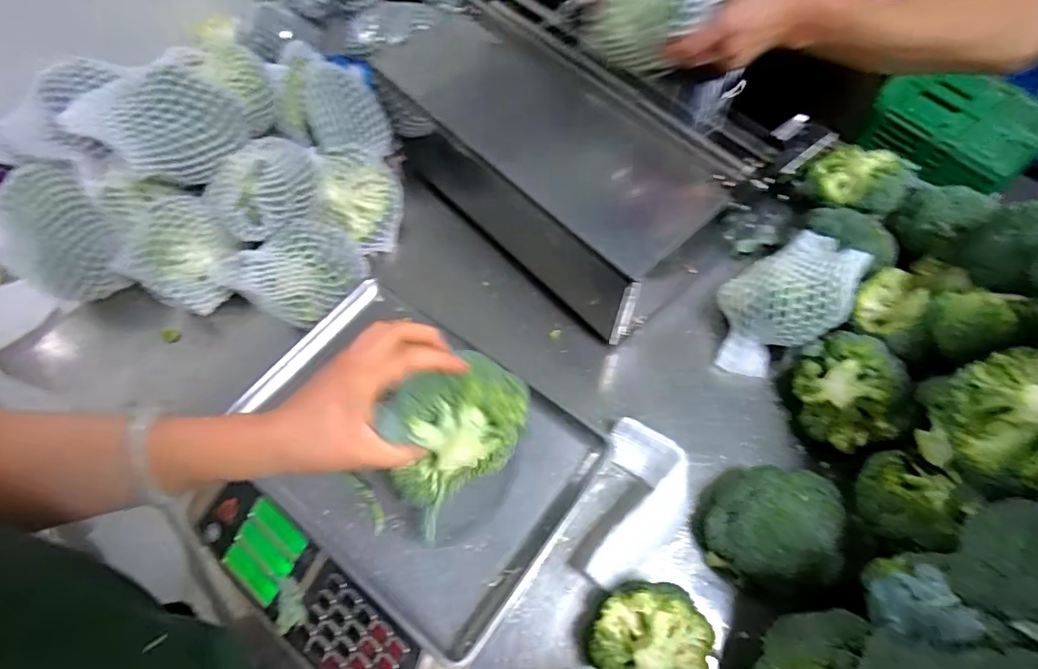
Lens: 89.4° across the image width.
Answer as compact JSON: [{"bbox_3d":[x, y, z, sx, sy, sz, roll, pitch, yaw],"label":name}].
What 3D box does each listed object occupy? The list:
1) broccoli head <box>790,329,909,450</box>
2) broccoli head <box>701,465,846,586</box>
[{"bbox_3d":[0.368,0.067,0.594,0.087,0.107,0.124,8,66,6],"label":"broccoli head"},{"bbox_3d":[0.258,0.198,0.542,0.115,0.105,0.119,14,67,9],"label":"broccoli head"}]

